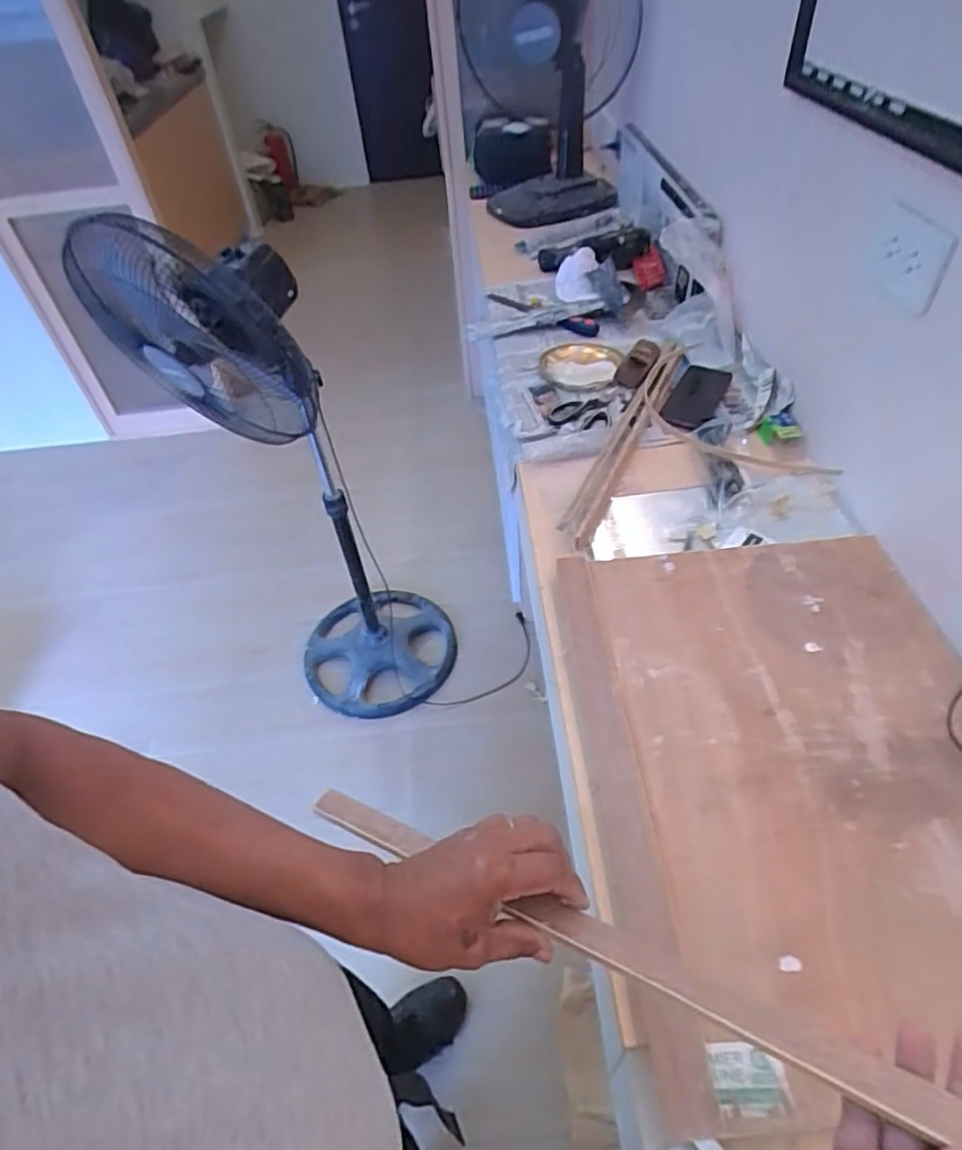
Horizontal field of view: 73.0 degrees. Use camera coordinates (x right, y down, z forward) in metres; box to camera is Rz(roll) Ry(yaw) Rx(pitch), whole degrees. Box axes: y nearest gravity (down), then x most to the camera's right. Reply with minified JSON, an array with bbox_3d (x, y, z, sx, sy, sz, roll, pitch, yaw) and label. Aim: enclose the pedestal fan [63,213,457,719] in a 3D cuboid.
[{"bbox_3d":[-0.326,-0.140,1.369,0.445,1.159,0.380,-30,51,-21],"label":"pedestal fan"}]

